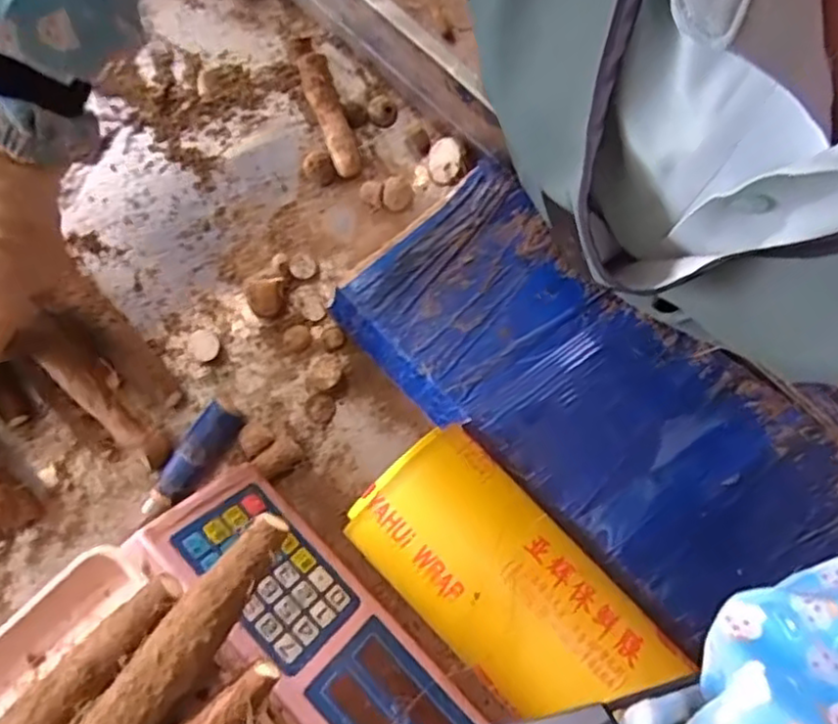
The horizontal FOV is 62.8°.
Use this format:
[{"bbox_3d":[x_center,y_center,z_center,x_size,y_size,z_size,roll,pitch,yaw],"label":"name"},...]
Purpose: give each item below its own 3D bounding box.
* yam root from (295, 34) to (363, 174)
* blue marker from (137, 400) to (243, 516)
[{"bbox_3d":[-0.074,-0.206,0.548,0.024,0.019,0.118,-18,79,-5],"label":"yam root"},{"bbox_3d":[-0.164,0.070,0.495,0.026,0.026,0.088,39,80,7],"label":"blue marker"}]

